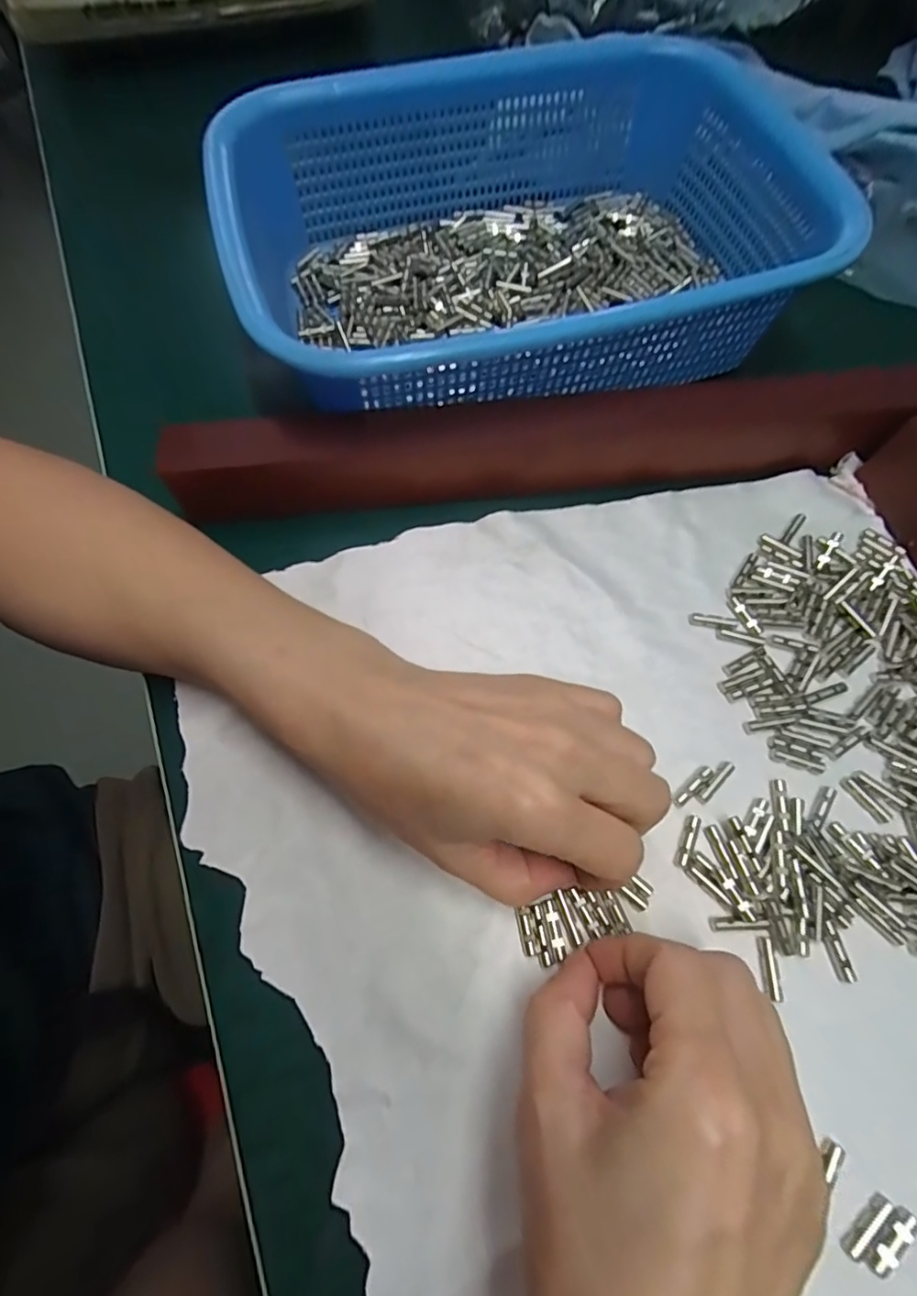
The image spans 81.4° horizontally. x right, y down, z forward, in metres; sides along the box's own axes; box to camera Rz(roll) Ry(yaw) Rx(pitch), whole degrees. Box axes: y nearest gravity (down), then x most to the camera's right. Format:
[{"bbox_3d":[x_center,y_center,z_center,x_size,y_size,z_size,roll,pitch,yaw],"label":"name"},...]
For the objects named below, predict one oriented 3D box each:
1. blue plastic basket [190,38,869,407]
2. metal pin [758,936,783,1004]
[{"bbox_3d":[0.040,-0.214,0.281,0.293,0.075,0.202,-17,69,-5],"label":"blue plastic basket"},{"bbox_3d":[0.111,0.115,0.190,0.004,0.004,0.020,-1,69,1],"label":"metal pin"}]

